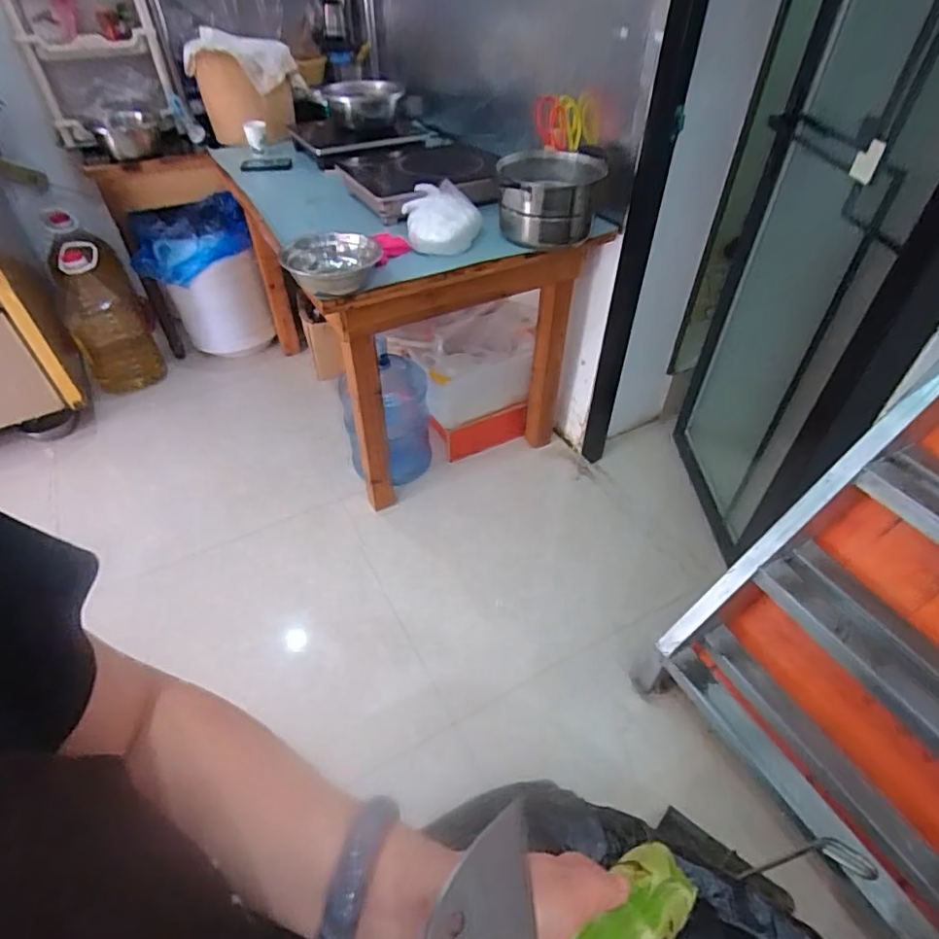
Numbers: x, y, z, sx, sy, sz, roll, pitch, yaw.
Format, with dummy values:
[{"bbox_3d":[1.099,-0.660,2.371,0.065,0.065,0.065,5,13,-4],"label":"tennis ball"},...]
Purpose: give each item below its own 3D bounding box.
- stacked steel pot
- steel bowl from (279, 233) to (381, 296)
[{"bbox_3d":[0.190,-0.671,1.358,0.248,0.142,0.241,0,45,0],"label":"stacked steel pot"},{"bbox_3d":[-0.293,-0.431,1.177,0.197,0.083,0.196,0,45,0],"label":"steel bowl"}]

